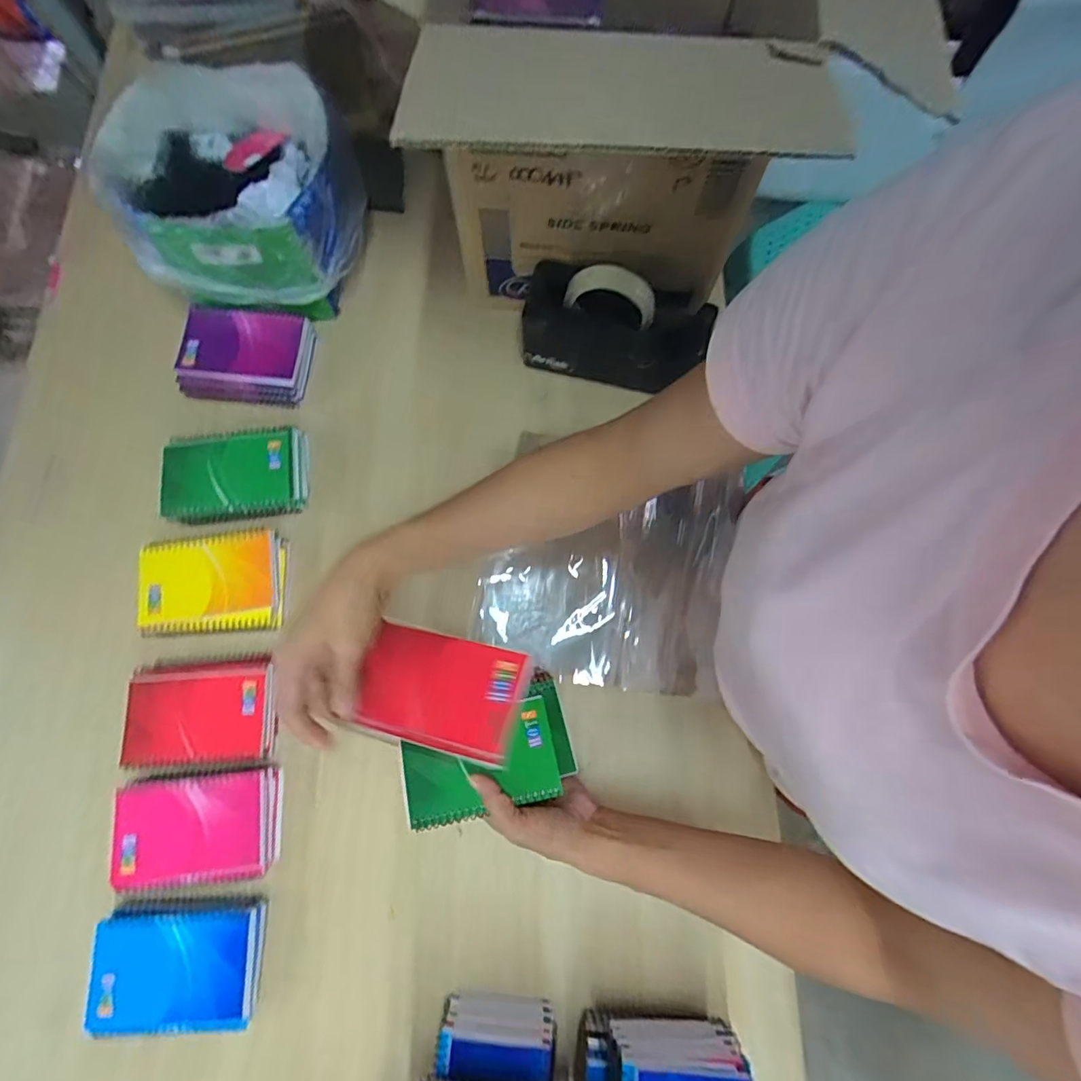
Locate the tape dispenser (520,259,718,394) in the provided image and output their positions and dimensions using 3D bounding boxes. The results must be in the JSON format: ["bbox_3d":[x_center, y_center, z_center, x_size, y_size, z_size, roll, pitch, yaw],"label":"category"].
[{"bbox_3d":[0.082,-0.225,0.559,0.193,0.101,0.080,14,76,3],"label":"tape dispenser"}]

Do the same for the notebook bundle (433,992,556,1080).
[{"bbox_3d":[-0.036,0.407,0.439,0.091,0.054,0.032,8,76,1],"label":"notebook bundle"}]

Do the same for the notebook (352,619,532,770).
[{"bbox_3d":[-0.072,0.108,0.390,0.112,0.008,0.080,14,64,5],"label":"notebook"}]

